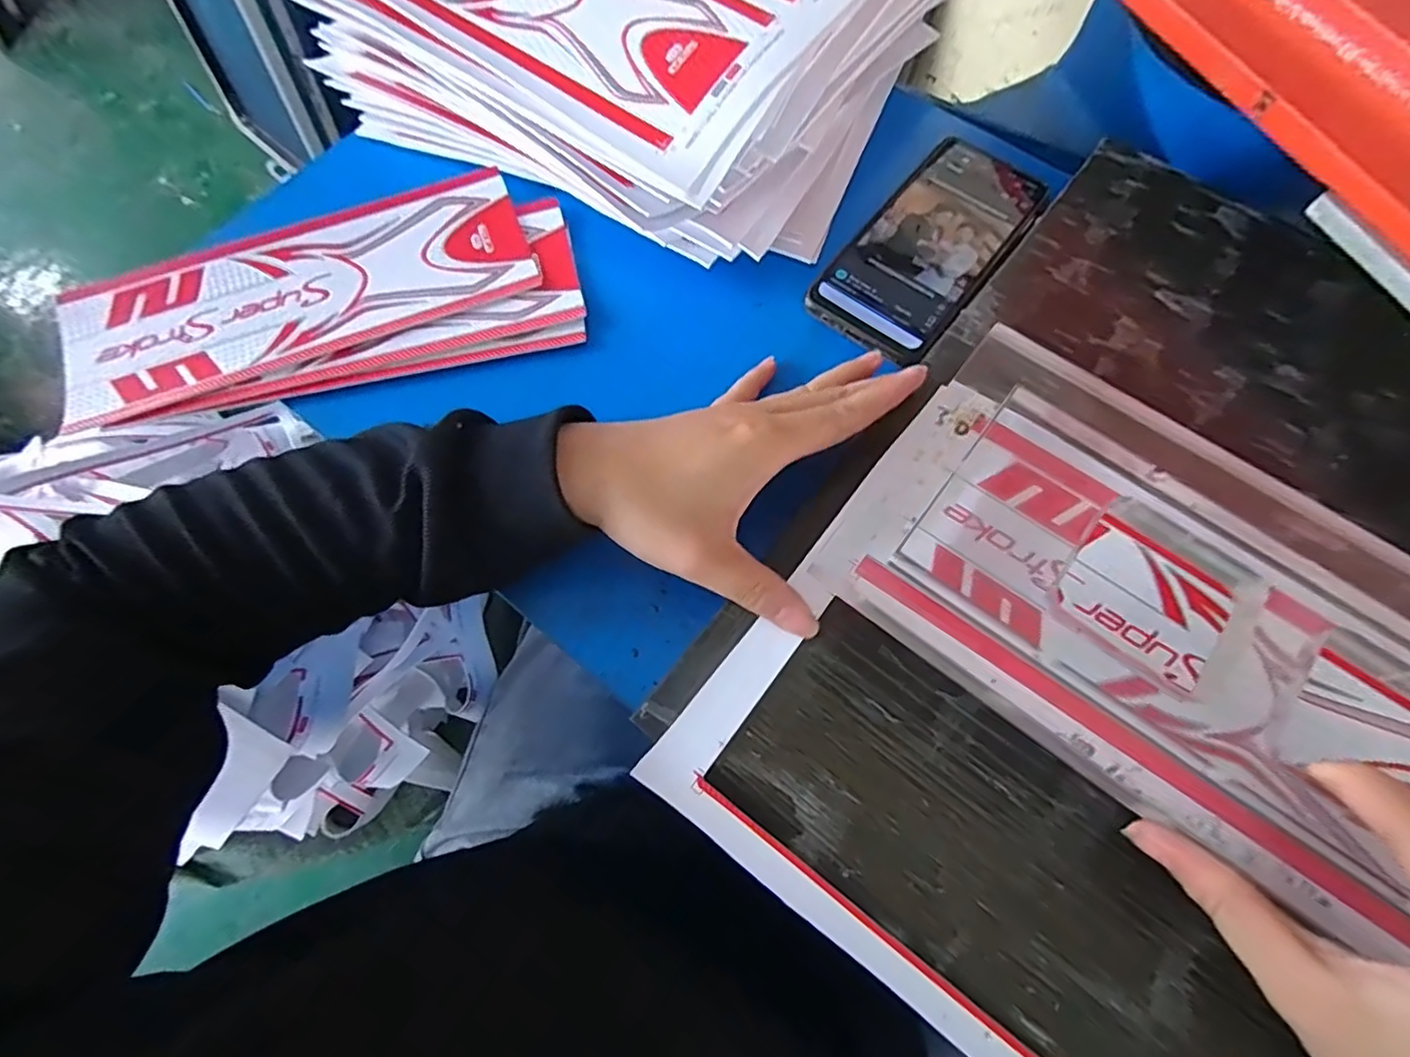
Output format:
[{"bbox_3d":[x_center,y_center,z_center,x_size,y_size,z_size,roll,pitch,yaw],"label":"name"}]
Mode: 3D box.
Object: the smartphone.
[{"bbox_3d":[0.134,-0.168,0.371,0.077,0.014,0.161,36,74,14],"label":"smartphone"}]

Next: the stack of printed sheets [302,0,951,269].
[{"bbox_3d":[-0.045,-0.341,0.403,0.360,0.084,0.292,30,73,12],"label":"stack of printed sheets"}]

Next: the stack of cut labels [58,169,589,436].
[{"bbox_3d":[-0.222,-0.136,0.365,0.288,0.014,0.122,-14,70,-3],"label":"stack of cut labels"}]

